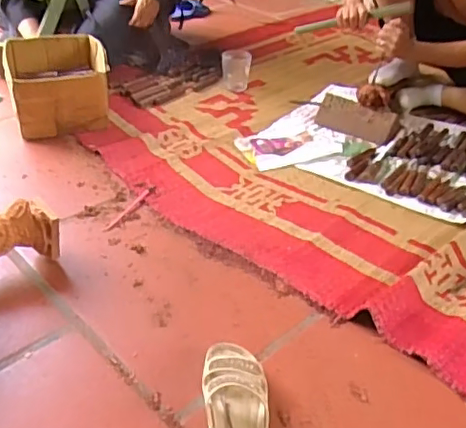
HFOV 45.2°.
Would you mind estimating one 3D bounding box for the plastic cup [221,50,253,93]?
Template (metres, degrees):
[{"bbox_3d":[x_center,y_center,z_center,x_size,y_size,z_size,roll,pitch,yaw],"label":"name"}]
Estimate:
[{"bbox_3d":[0.009,-0.446,1.719,0.091,0.089,0.087,4,37,2],"label":"plastic cup"}]

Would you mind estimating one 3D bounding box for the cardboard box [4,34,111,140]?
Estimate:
[{"bbox_3d":[-0.462,-0.354,1.508,0.255,0.143,0.358,-10,39,-17],"label":"cardboard box"}]

